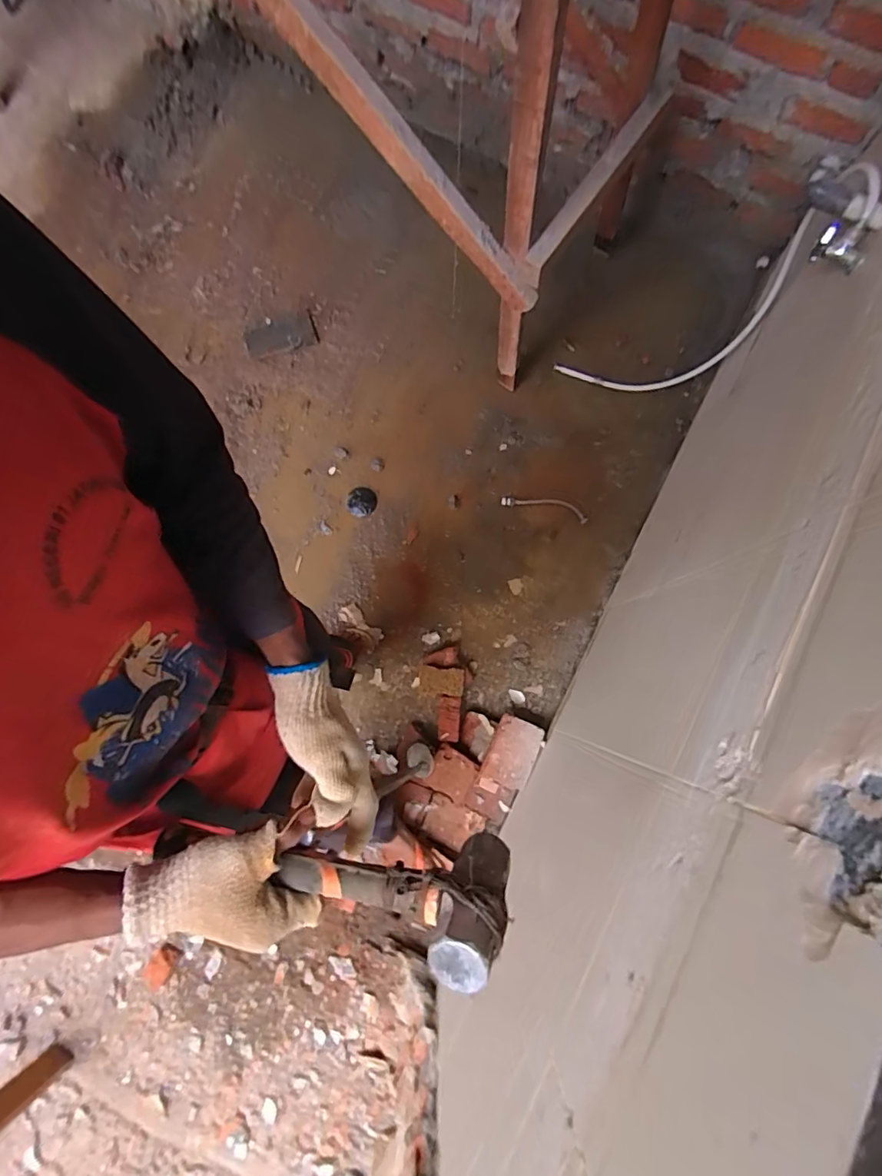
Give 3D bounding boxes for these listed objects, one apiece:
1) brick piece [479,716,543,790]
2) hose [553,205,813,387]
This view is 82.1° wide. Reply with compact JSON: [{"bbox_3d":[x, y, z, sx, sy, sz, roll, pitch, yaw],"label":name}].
[{"bbox_3d":[0.170,0.395,1.218,0.107,0.058,0.162,25,80,4],"label":"brick piece"},{"bbox_3d":[0.595,-0.678,1.272,0.509,0.445,0.133,-10,78,-2],"label":"hose"}]

